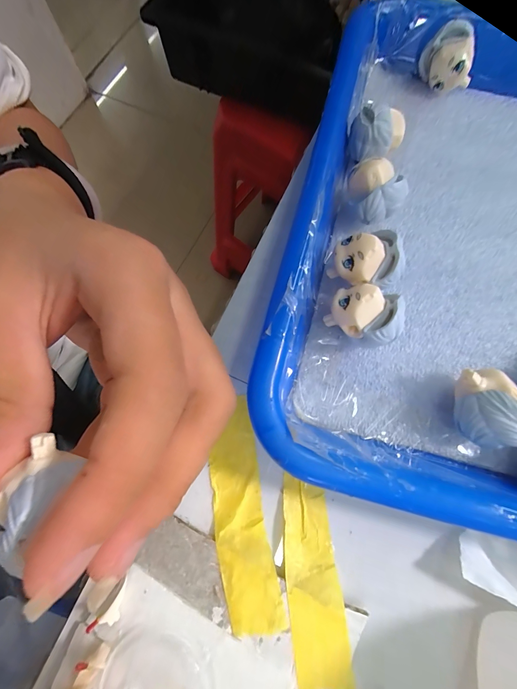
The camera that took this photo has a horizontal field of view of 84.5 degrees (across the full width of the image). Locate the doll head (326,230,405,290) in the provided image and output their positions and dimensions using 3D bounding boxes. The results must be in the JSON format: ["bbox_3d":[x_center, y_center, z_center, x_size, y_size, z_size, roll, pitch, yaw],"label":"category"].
[{"bbox_3d":[0.044,-0.032,0.117,0.024,0.023,0.022,0,75,1],"label":"doll head"}]

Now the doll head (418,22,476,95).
[{"bbox_3d":[0.101,-0.150,0.149,0.028,0.023,0.018,26,77,7],"label":"doll head"}]

